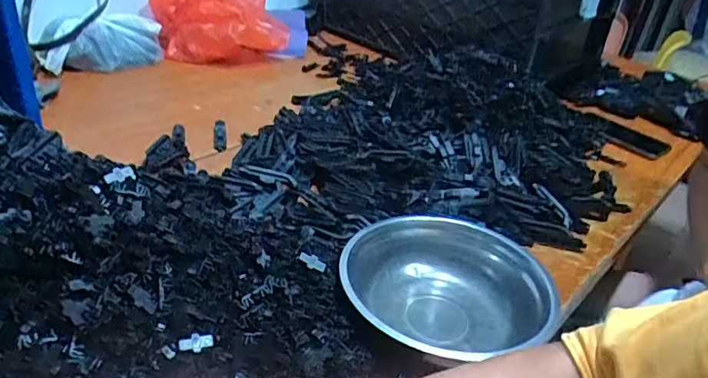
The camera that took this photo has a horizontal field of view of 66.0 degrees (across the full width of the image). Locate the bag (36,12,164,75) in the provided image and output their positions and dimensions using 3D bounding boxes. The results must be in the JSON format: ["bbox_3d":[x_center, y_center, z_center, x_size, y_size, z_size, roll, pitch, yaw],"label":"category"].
[{"bbox_3d":[-0.459,-0.272,1.002,0.209,0.080,0.082,-12,36,-28],"label":"bag"}]

